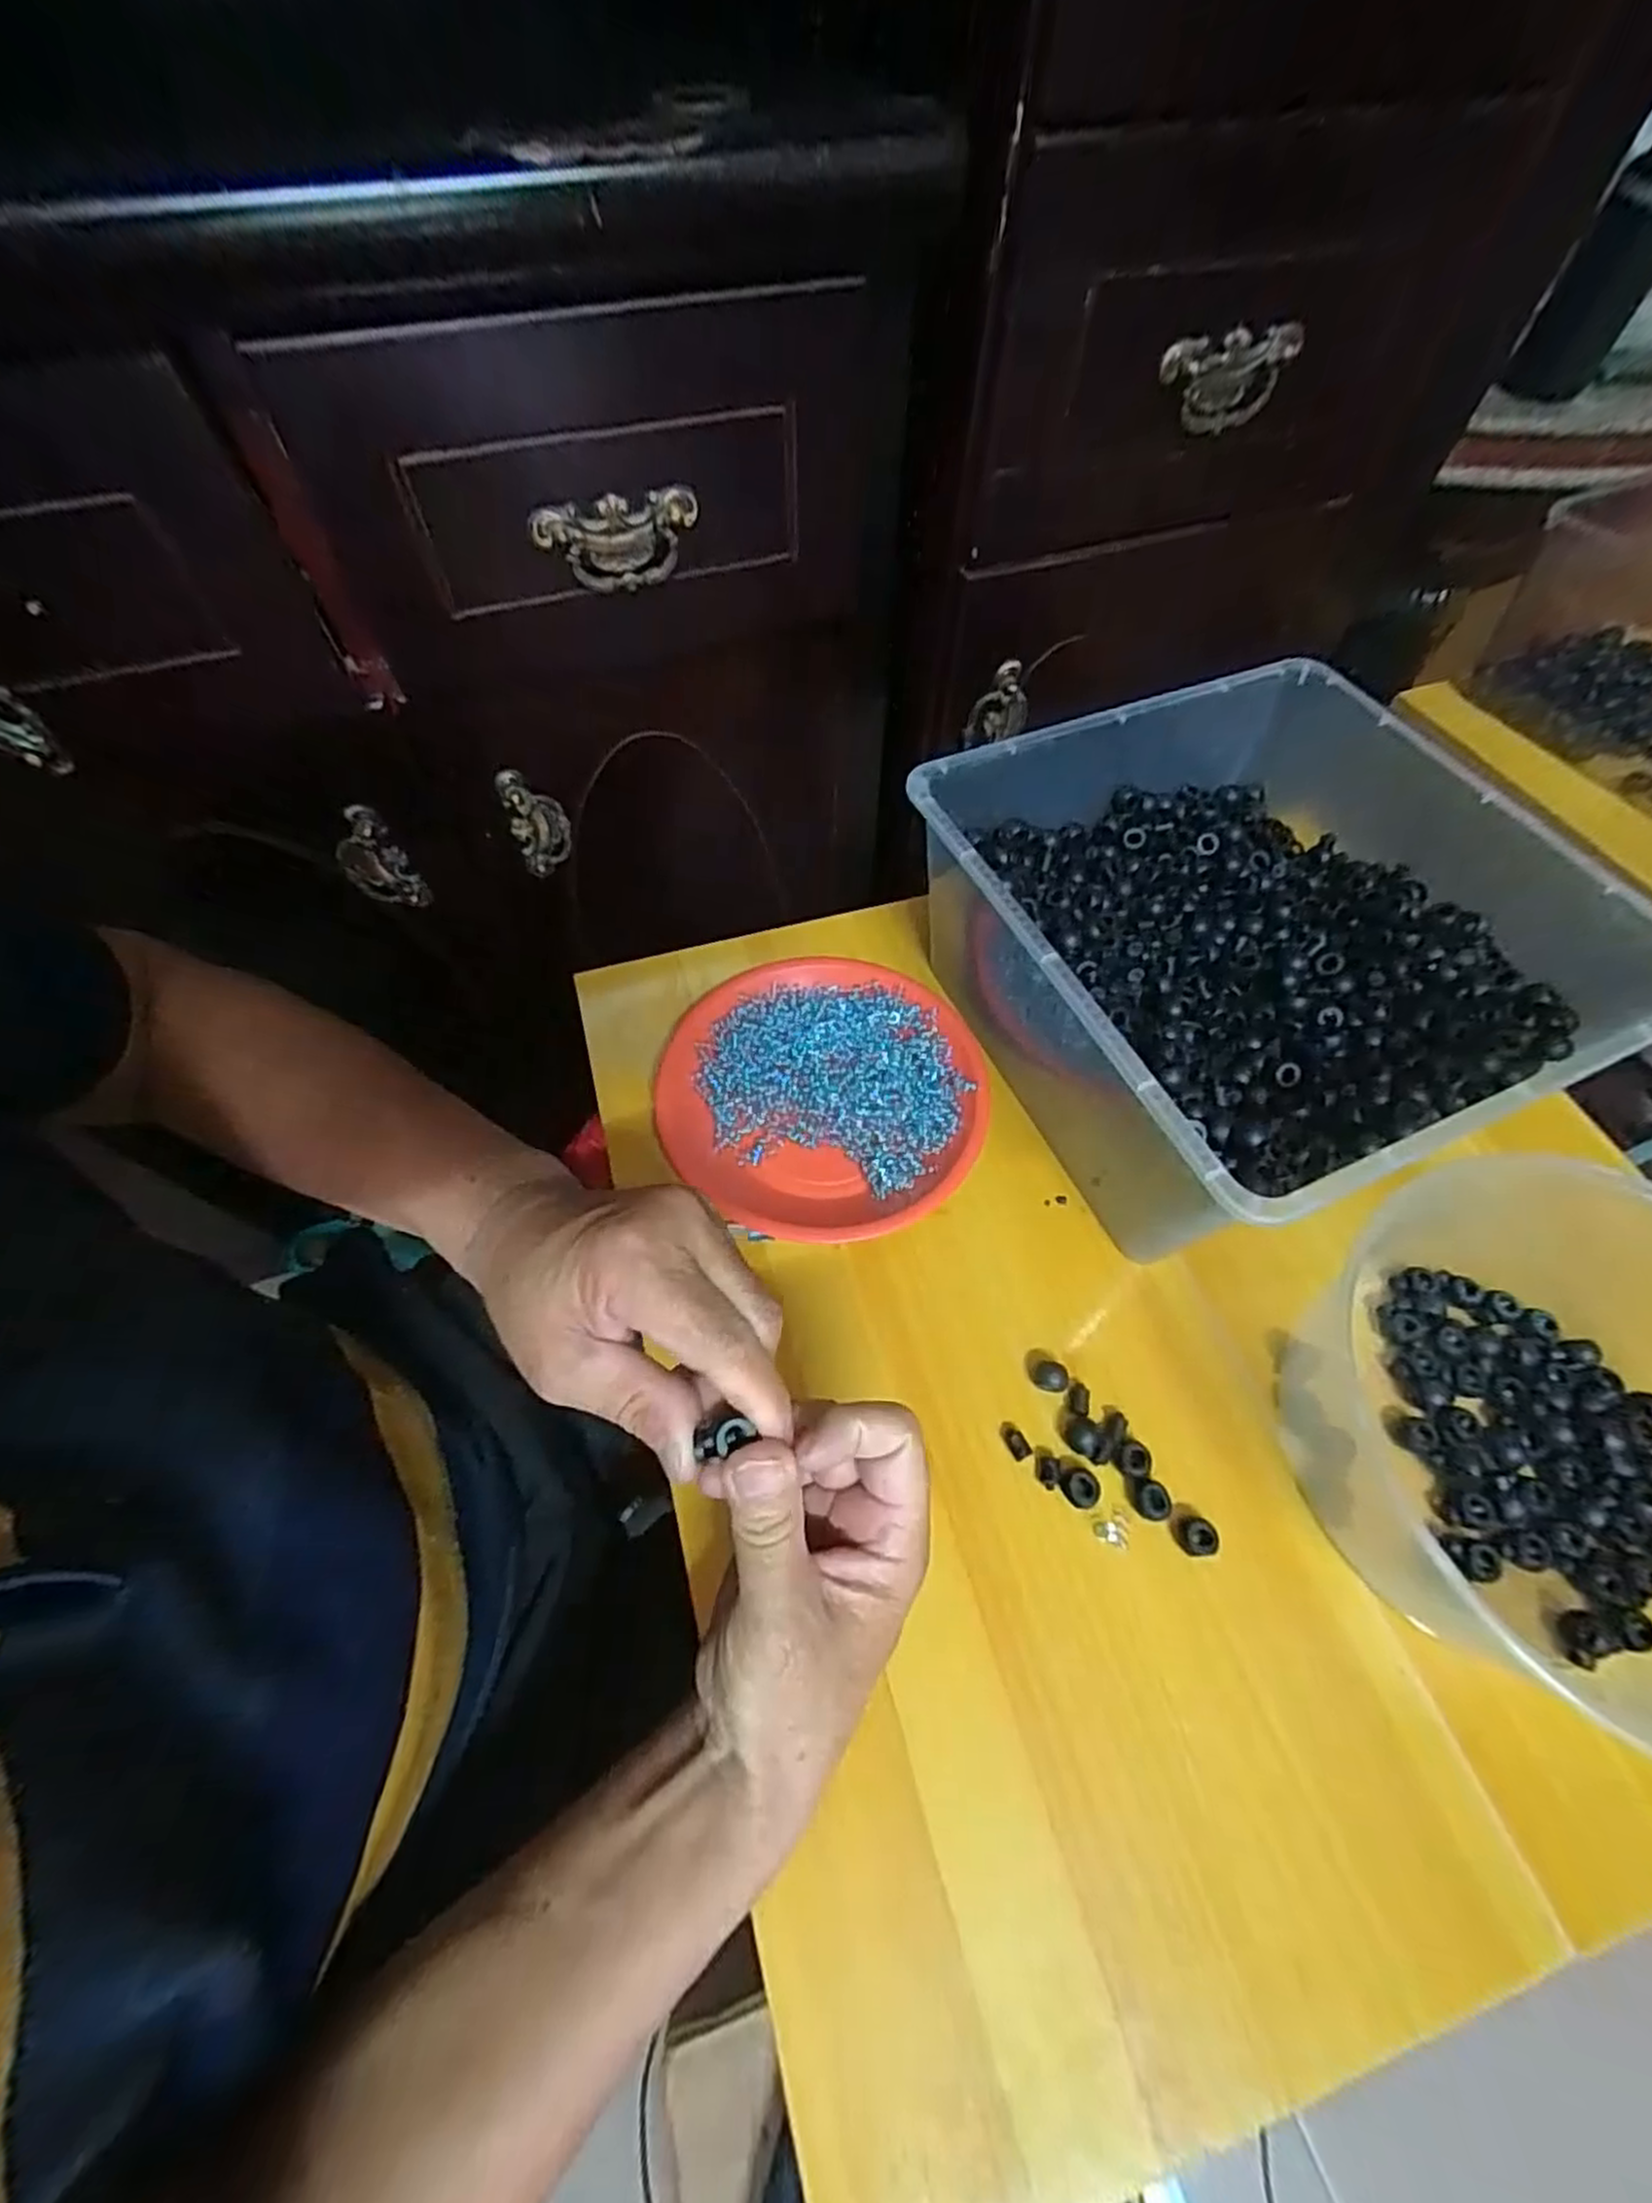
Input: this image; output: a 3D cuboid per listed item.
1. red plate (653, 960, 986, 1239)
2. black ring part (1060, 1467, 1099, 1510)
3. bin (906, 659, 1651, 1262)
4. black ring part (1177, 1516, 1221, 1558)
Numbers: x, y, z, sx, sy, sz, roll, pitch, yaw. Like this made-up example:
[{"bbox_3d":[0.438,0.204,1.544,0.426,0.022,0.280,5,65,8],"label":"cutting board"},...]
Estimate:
[{"bbox_3d":[0.001,-0.006,0.465,0.185,0.024,0.186,1,60,-1],"label":"red plate"},{"bbox_3d":[0.122,0.185,0.365,0.017,0.006,0.017,1,60,-1],"label":"black ring part"},{"bbox_3d":[0.233,-0.087,0.444,0.300,0.136,0.299,-20,62,-12],"label":"bin"},{"bbox_3d":[0.173,0.202,0.354,0.016,0.006,0.016,12,60,6],"label":"black ring part"}]

